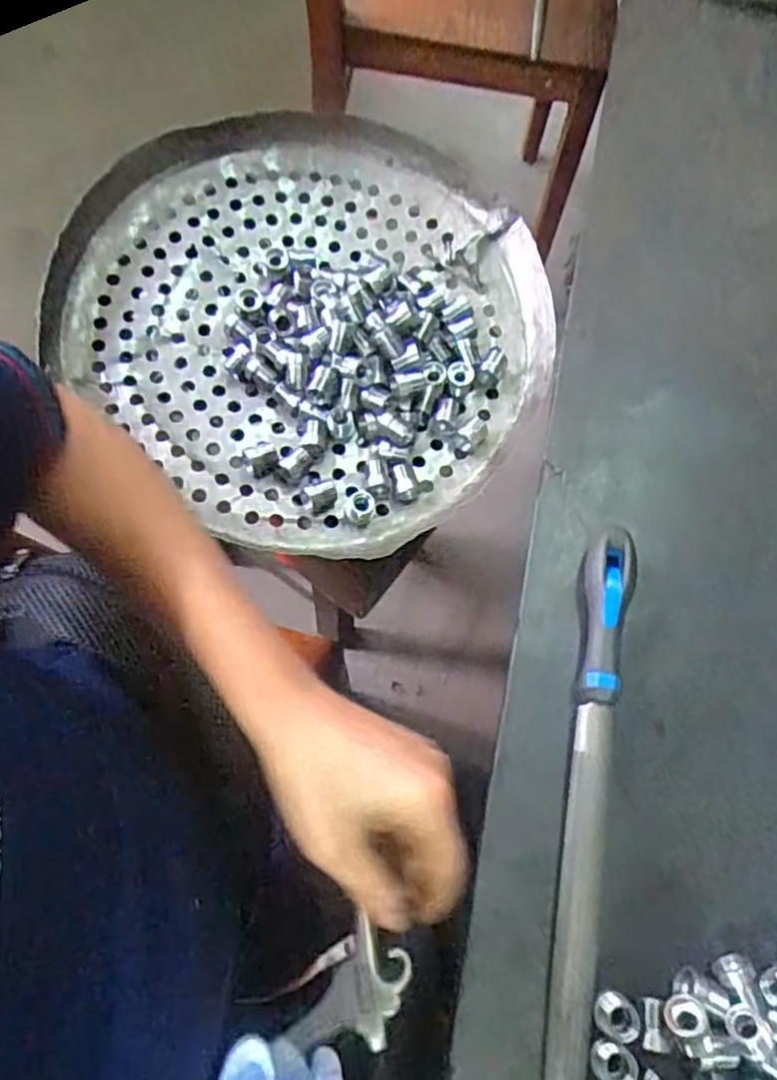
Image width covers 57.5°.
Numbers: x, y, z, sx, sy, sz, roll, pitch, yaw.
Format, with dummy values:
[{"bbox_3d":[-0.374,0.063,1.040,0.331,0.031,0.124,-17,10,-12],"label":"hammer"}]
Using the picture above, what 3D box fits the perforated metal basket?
[{"bbox_3d":[-0.058,-0.191,0.571,0.378,0.055,0.357,1,69,-2],"label":"perforated metal basket"}]

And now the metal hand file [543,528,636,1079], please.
[{"bbox_3d":[0.114,0.165,0.406,0.025,0.029,0.351,11,69,2],"label":"metal hand file"}]

